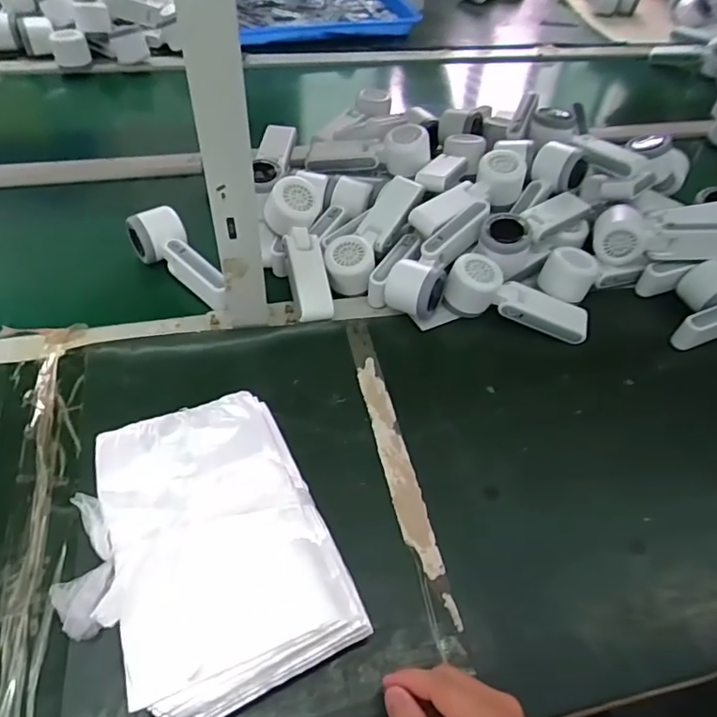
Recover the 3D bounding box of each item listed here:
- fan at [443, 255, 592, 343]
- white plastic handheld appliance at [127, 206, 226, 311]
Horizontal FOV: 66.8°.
[{"bbox_3d":[0.179,-0.063,0.626,0.160,0.056,0.055,19,51,-7],"label":"fan"},{"bbox_3d":[-0.207,-0.110,0.631,0.057,0.057,0.148,-32,60,-26],"label":"white plastic handheld appliance"}]

